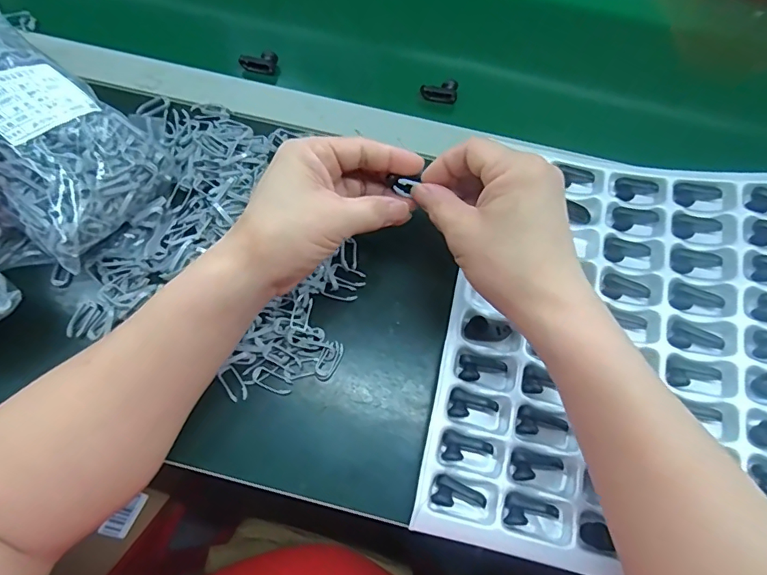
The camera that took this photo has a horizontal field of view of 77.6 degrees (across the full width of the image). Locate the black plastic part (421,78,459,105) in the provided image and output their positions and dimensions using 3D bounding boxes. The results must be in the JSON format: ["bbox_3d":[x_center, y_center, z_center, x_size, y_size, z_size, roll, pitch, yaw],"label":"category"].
[{"bbox_3d":[0.054,-0.191,0.465,0.036,0.014,0.018,3,70,-1],"label":"black plastic part"}]

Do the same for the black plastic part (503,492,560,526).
[{"bbox_3d":[0.101,0.153,0.324,0.034,0.006,0.020,11,70,2],"label":"black plastic part"}]

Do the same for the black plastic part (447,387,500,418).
[{"bbox_3d":[0.065,0.088,0.349,0.034,0.009,0.020,16,70,4],"label":"black plastic part"}]

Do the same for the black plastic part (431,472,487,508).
[{"bbox_3d":[0.051,0.144,0.326,0.035,0.006,0.020,27,71,7],"label":"black plastic part"}]

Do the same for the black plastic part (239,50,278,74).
[{"bbox_3d":[-0.123,-0.224,0.472,0.034,0.015,0.021,10,70,1],"label":"black plastic part"}]

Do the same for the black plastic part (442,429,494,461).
[{"bbox_3d":[0.060,0.115,0.341,0.035,0.010,0.020,11,70,2],"label":"black plastic part"}]

